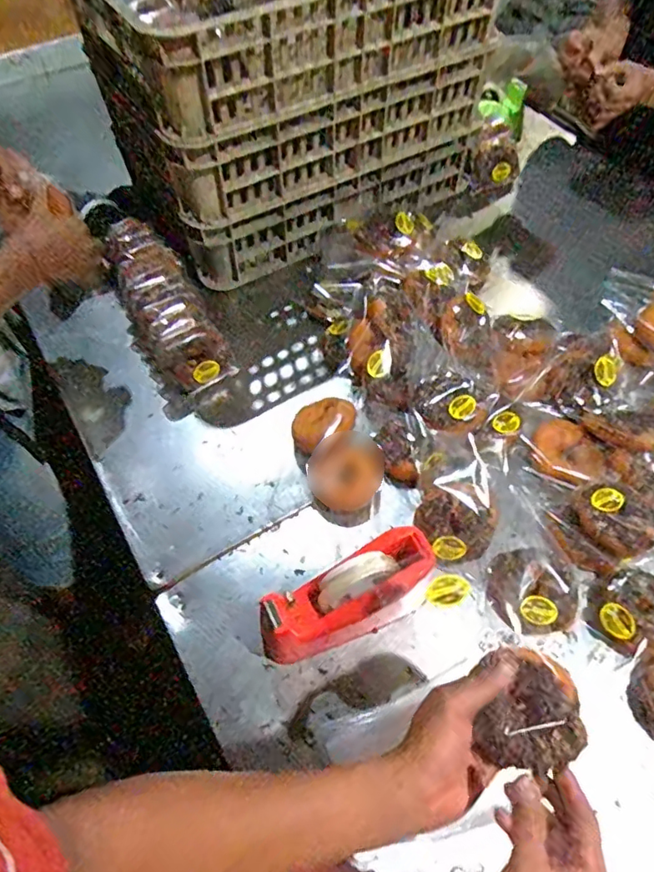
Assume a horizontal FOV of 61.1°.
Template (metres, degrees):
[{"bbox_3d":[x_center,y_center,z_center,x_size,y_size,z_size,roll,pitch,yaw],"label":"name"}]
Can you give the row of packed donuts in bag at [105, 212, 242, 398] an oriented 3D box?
[{"bbox_3d":[-0.267,-0.221,0.898,0.115,0.080,0.355,-23,60,-15],"label":"row of packed donuts in bag"}]

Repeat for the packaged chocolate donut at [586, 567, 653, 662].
[{"bbox_3d":[0.354,0.203,0.632,0.095,0.031,0.095,-12,64,25],"label":"packaged chocolate donut"}]

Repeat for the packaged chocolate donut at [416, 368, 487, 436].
[{"bbox_3d":[0.176,-0.047,0.775,0.092,0.035,0.089,1,57,-1],"label":"packaged chocolate donut"}]

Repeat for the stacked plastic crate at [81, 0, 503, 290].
[{"bbox_3d":[-0.083,-0.647,0.992,0.604,0.366,0.504,-26,61,-17],"label":"stacked plastic crate"}]

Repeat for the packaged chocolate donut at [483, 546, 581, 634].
[{"bbox_3d":[0.248,0.184,0.657,0.103,0.027,0.095,1,57,-1],"label":"packaged chocolate donut"}]

